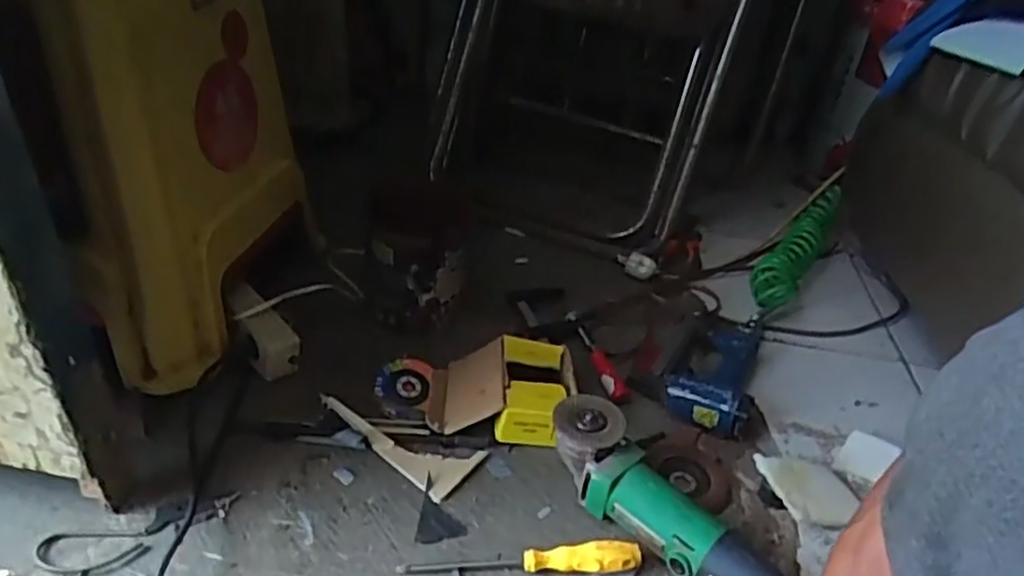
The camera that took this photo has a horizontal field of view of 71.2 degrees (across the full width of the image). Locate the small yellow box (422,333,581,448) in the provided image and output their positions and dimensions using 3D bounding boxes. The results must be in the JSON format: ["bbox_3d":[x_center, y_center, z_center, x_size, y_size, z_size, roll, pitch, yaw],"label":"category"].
[{"bbox_3d":[-0.011,0.113,0.815,0.162,0.061,0.120,6,34,-2],"label":"small yellow box"}]

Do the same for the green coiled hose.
[{"bbox_3d":[0.465,-0.066,1.178,0.076,0.064,0.405,25,36,24],"label":"green coiled hose"}]

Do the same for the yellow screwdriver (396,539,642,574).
[{"bbox_3d":[0.010,0.250,0.662,0.222,0.024,0.026,3,35,-7],"label":"yellow screwdriver"}]

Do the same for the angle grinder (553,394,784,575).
[{"bbox_3d":[0.143,0.212,0.688,0.071,0.084,0.264,-24,45,-38],"label":"angle grinder"}]

